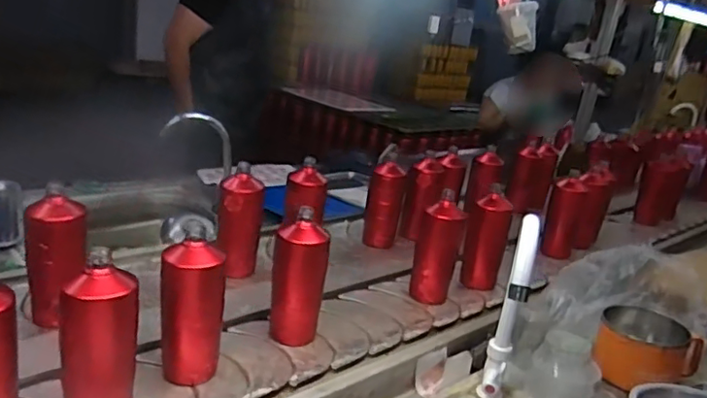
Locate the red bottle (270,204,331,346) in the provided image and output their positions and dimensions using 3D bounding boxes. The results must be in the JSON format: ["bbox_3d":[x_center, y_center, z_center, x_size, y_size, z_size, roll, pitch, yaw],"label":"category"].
[{"bbox_3d":[-0.083,0.124,0.908,0.074,0.191,0.069,26,24,36],"label":"red bottle"}]

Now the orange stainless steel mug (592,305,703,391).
[{"bbox_3d":[0.481,0.246,0.952,0.159,0.077,0.142,18,20,24],"label":"orange stainless steel mug"}]

